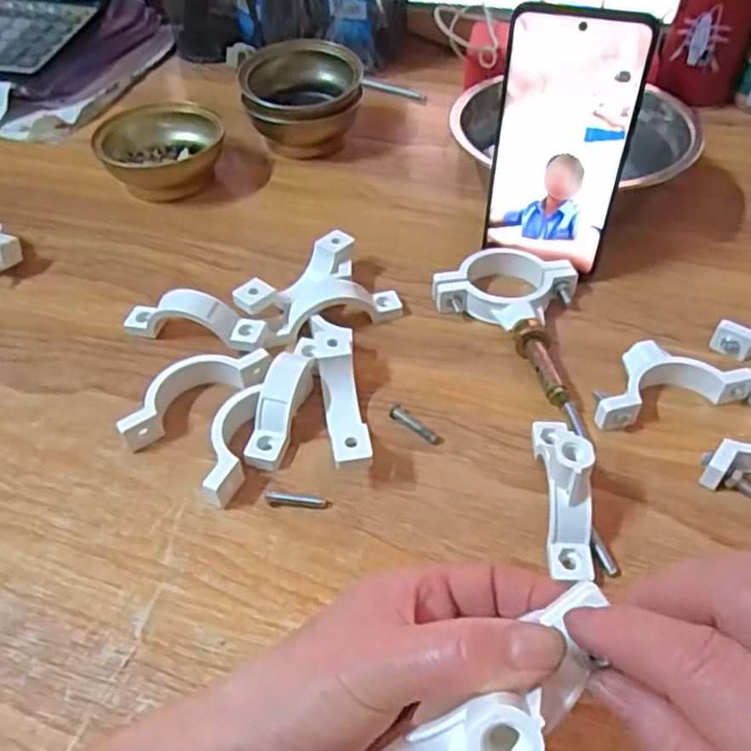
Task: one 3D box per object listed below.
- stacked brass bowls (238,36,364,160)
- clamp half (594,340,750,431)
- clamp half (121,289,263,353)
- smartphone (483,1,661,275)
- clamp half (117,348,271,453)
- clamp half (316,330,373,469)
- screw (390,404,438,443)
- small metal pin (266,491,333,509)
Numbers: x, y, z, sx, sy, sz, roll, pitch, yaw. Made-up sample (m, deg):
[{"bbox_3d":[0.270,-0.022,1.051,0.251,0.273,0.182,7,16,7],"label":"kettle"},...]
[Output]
[{"bbox_3d":[-0.061,-0.231,0.566,0.095,0.069,0.083,-5,47,-4],"label":"stacked brass bowls"},{"bbox_3d":[0.156,0.002,0.376,0.087,0.020,0.044,-10,47,-9],"label":"clamp half"},{"bbox_3d":[-0.109,-0.033,0.407,0.084,0.030,0.020,10,48,10],"label":"clamp half"},{"bbox_3d":[0.108,-0.133,0.398,0.074,0.144,0.006,14,44,14],"label":"smartphone"},{"bbox_3d":[-0.103,0.007,0.381,0.087,0.020,0.035,-26,52,-22],"label":"clamp half"},{"bbox_3d":[-0.017,0.015,0.365,0.020,0.027,0.096,-6,47,-5],"label":"clamp half"},{"bbox_3d":[0.021,0.026,0.369,0.030,0.004,0.008,30,54,26],"label":"screw"},{"bbox_3d":[-0.038,0.062,0.337,0.032,0.006,0.005,2,47,3],"label":"small metal pin"}]

